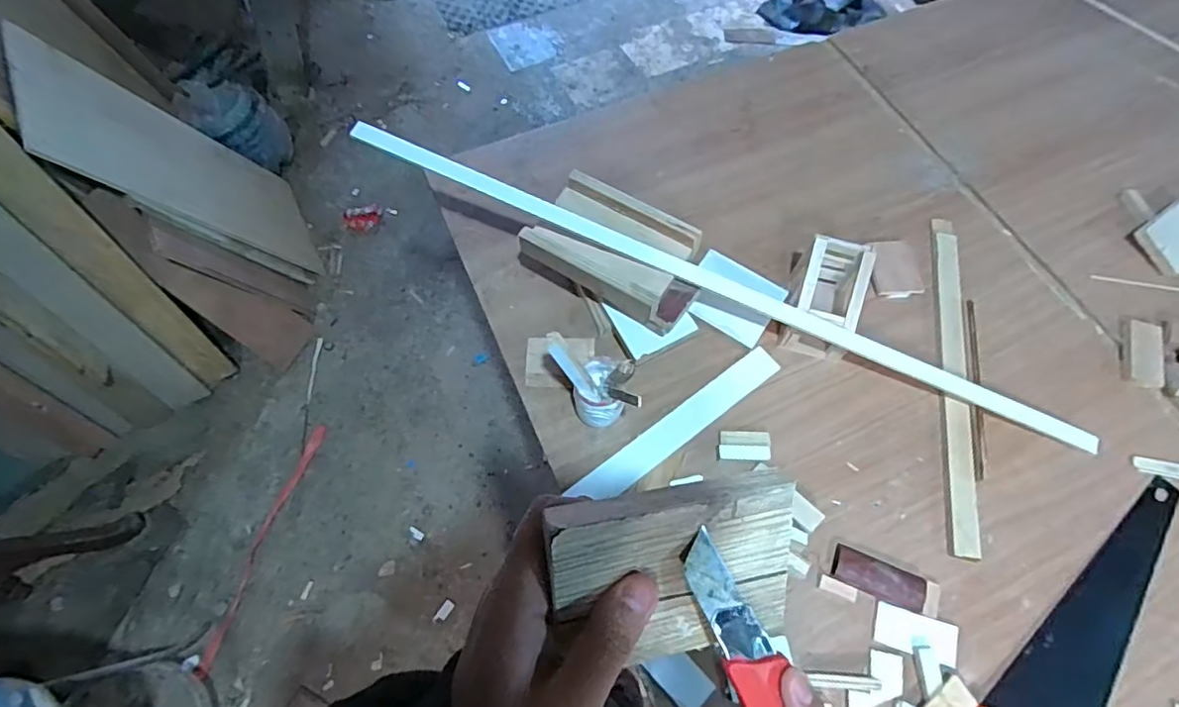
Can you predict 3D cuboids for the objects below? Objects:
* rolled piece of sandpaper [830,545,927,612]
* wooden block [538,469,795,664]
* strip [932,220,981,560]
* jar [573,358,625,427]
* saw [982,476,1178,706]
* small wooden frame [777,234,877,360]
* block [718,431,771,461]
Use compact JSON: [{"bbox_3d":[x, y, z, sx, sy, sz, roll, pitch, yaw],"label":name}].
[{"bbox_3d":[0.332,0.259,0.664,0.098,0.024,0.040,23,66,11],"label":"rolled piece of sandpaper"},{"bbox_3d":[0.038,0.097,0.253,0.106,0.085,0.013,-8,19,-12],"label":"wooden block"},{"bbox_3d":[0.495,0.018,0.788,0.032,0.016,0.503,12,64,6],"label":"strip"},{"bbox_3d":[0.017,0.055,0.723,0.060,0.095,0.066,16,64,8],"label":"jar"},{"bbox_3d":[0.539,0.332,0.632,0.504,0.025,0.112,-41,70,-18],"label":"saw"},{"bbox_3d":[0.318,-0.076,0.779,0.085,0.103,0.126,18,65,9],"label":"small wooden frame"},{"bbox_3d":[0.197,0.119,0.737,0.063,0.019,0.040,5,63,2],"label":"block"}]

